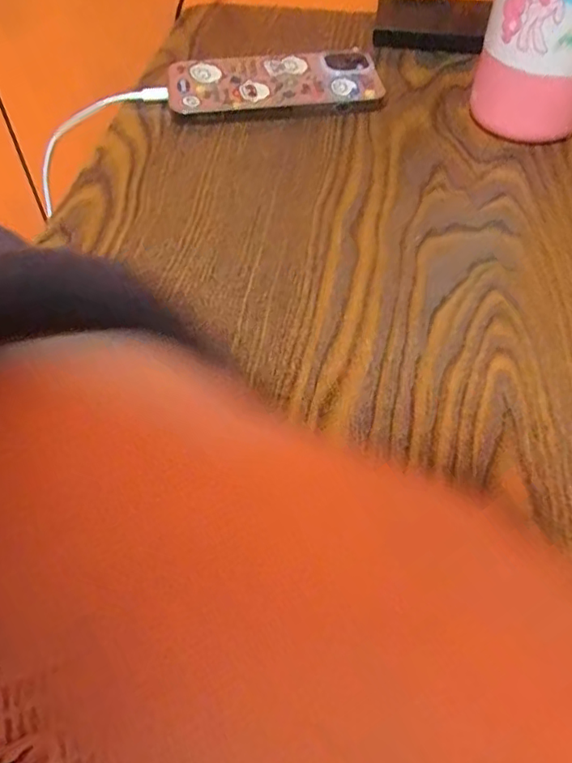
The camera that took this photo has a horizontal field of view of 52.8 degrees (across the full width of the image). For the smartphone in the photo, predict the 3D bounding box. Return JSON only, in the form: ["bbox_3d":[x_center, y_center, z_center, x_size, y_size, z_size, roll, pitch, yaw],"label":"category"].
[{"bbox_3d":[-0.008,-0.202,0.393,0.140,0.016,0.063,-12,55,-9],"label":"smartphone"}]

